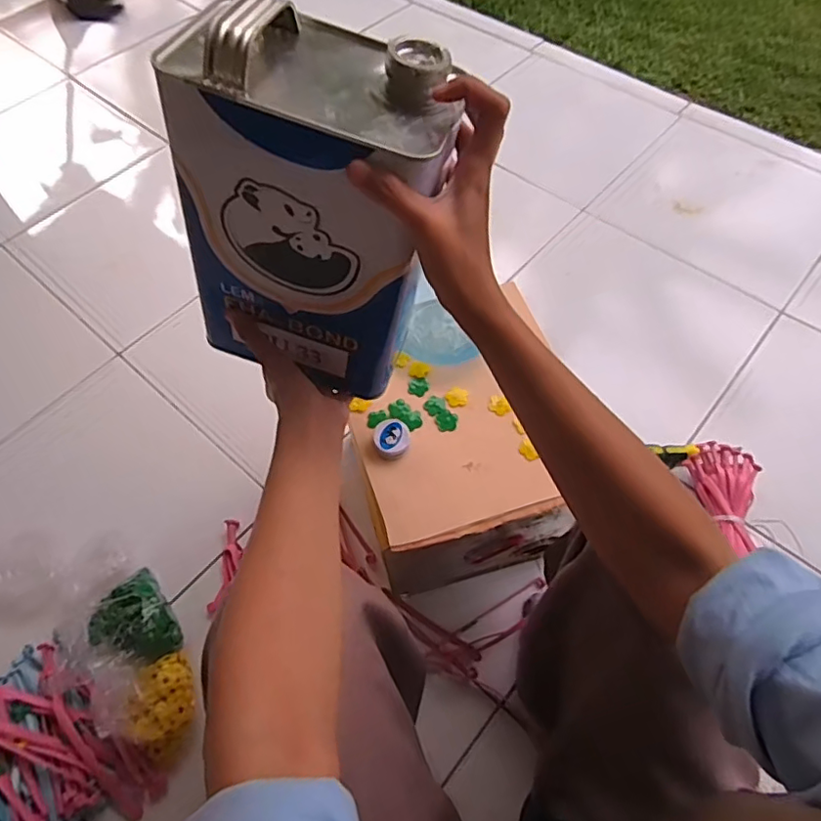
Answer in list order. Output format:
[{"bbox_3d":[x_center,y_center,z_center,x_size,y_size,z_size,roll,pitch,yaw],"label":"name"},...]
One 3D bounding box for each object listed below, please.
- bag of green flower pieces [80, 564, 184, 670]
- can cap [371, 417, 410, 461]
[{"bbox_3d":[-0.350,0.262,0.702,0.095,0.052,0.121,-38,66,-18],"label":"bag of green flower pieces"},{"bbox_3d":[-0.019,0.030,0.585,0.037,0.015,0.039,-1,60,1],"label":"can cap"}]

